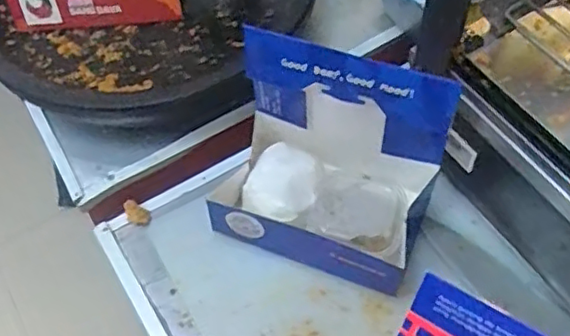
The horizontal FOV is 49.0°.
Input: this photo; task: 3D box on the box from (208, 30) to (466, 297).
[{"bbox_3d":[0.033,-0.002,0.523,0.178,0.151,0.134,17,60,14],"label":"box"}]

